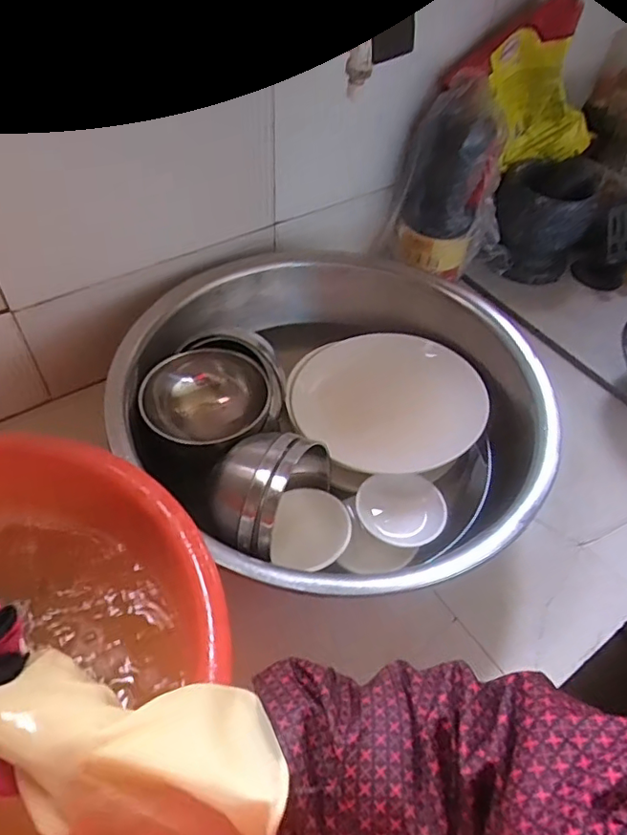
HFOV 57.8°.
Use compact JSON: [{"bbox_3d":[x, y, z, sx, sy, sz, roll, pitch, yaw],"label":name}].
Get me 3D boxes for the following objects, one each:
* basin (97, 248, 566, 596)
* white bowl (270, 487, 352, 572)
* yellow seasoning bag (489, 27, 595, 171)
[{"bbox_3d":[0.021,-0.006,0.629,0.406,0.123,0.438,3,50,-3],"label":"basin"},{"bbox_3d":[0.000,0.120,0.599,0.084,0.032,0.084,-6,61,12],"label":"white bowl"},{"bbox_3d":[0.313,-0.442,0.807,0.120,0.213,0.043,-21,51,26],"label":"yellow seasoning bag"}]

